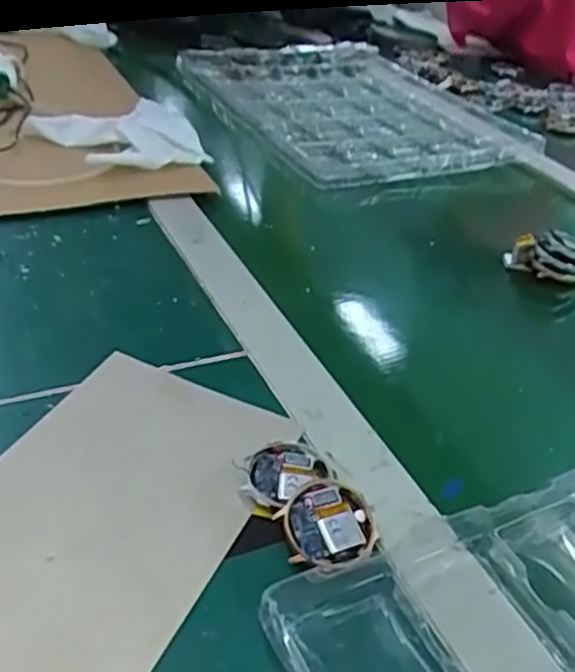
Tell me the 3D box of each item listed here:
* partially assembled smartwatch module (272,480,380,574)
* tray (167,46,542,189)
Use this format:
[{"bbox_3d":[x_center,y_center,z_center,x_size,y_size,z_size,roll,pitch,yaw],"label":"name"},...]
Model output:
[{"bbox_3d":[0.020,0.089,0.333,0.043,0.010,0.050,31,41,30],"label":"partially assembled smartwatch module"},{"bbox_3d":[0.075,-0.318,0.925,0.326,0.027,0.483,-9,38,-23],"label":"tray"}]

